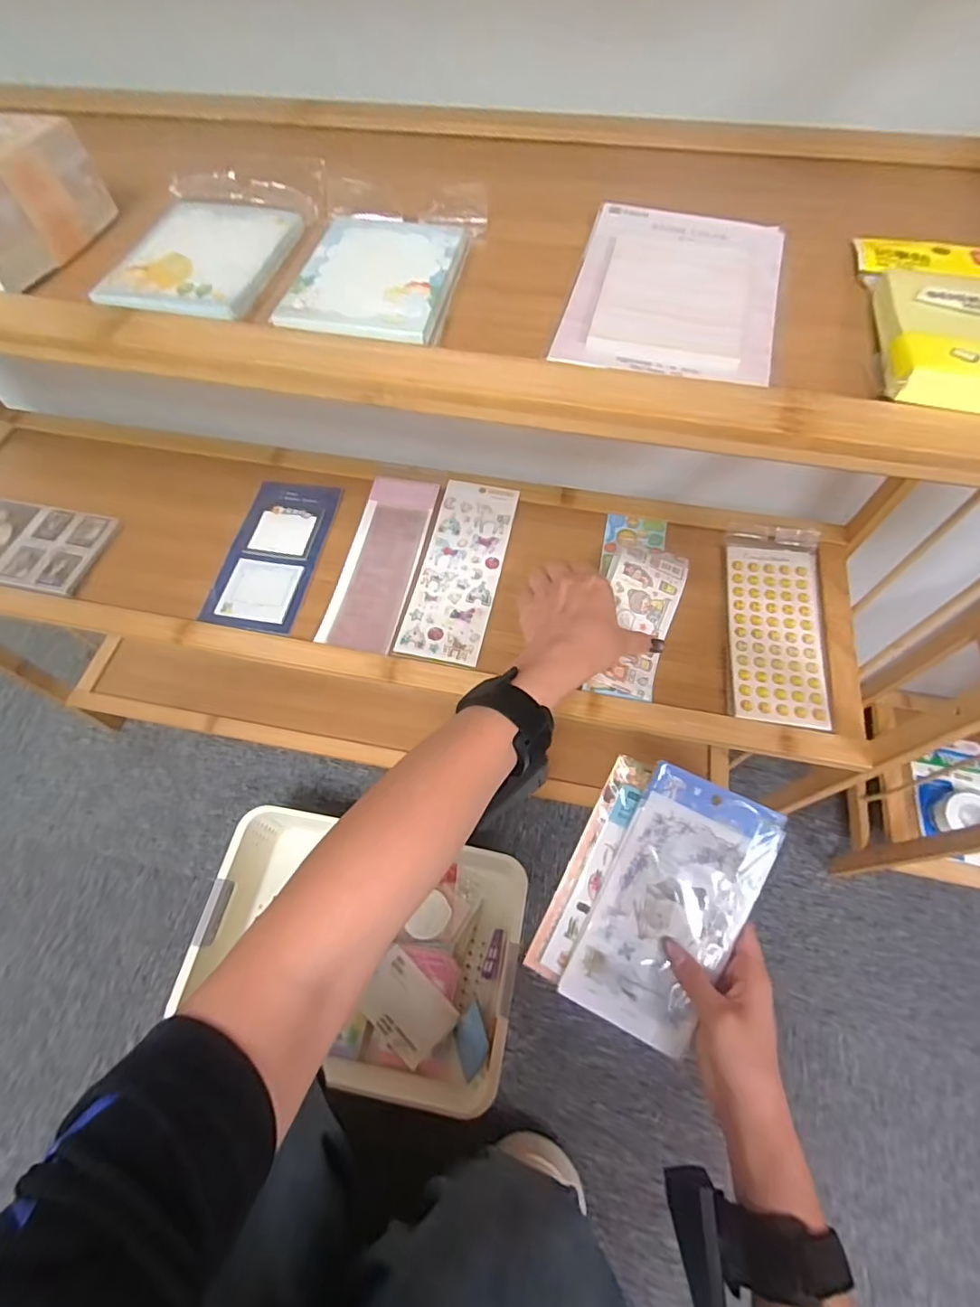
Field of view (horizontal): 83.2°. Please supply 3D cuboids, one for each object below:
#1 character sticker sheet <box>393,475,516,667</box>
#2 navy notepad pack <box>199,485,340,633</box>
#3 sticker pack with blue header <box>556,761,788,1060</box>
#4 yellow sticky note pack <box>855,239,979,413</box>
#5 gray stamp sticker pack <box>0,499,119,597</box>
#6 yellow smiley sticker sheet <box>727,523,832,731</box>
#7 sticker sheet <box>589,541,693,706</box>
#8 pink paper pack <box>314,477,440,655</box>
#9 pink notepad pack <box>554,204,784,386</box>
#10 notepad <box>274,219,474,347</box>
[{"bbox_3d":[-0.026,-0.076,0.493,0.070,0.007,0.183,12,66,5],"label":"character sticker sheet"},{"bbox_3d":[-0.196,-0.092,0.502,0.081,0.006,0.162,9,63,4],"label":"navy notepad pack"},{"bbox_3d":[0.140,0.196,0.426,0.102,0.007,0.197,24,89,13],"label":"sticker pack with blue header"},{"bbox_3d":[0.175,-0.128,0.204,0.064,0.013,0.112,12,63,6],"label":"yellow sticky note pack"},{"bbox_3d":[-0.426,-0.102,0.502,0.151,0.009,0.094,10,63,5],"label":"gray stamp sticker pack"},{"bbox_3d":[0.240,-0.030,0.461,0.073,0.005,0.187,9,63,4],"label":"yellow smiley sticker sheet"},{"bbox_3d":[0.126,-0.031,0.461,0.063,0.020,0.141,13,71,6],"label":"sticker sheet"},{"bbox_3d":[-0.097,-0.084,0.496,0.064,0.004,0.178,11,66,5],"label":"pink paper pack"},{"bbox_3d":[0.076,-0.149,0.225,0.080,0.005,0.104,14,64,7],"label":"pink notepad pack"},{"bbox_3d":[-0.045,-0.156,0.224,0.063,0.004,0.081,8,63,4],"label":"notepad"}]

